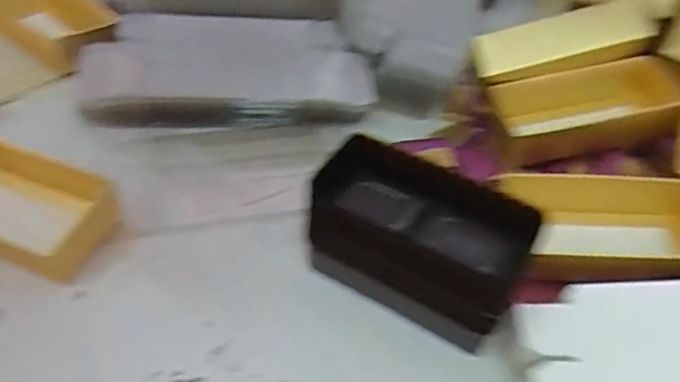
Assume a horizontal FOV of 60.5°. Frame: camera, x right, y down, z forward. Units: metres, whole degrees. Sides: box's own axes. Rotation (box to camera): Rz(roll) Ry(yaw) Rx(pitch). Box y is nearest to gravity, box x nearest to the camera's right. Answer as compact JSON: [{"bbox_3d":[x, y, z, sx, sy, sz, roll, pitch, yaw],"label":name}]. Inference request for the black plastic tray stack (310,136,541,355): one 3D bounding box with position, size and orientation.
[{"bbox_3d":[0.043,0.025,0.311,0.115,0.050,0.067,26,49,18],"label":"black plastic tray stack"}]

